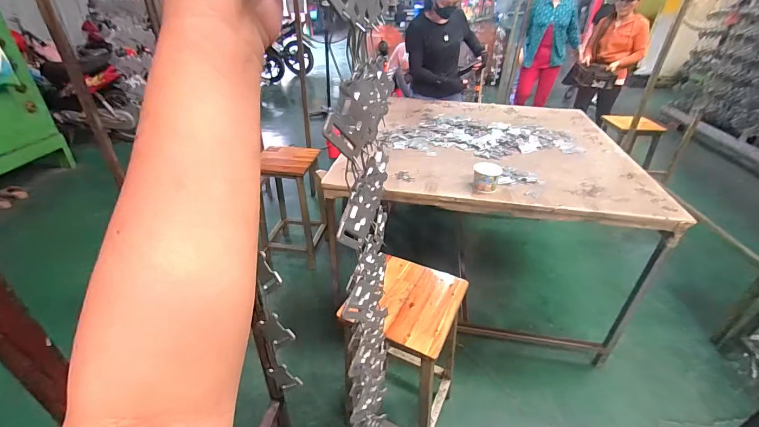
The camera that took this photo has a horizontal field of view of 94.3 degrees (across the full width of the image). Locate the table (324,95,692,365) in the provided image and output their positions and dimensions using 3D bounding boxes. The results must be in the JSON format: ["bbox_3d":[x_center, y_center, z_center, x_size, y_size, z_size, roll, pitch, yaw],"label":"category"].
[{"bbox_3d":[0.514,-0.039,1.820,1.149,0.758,1.292,3,33,3],"label":"table"}]

